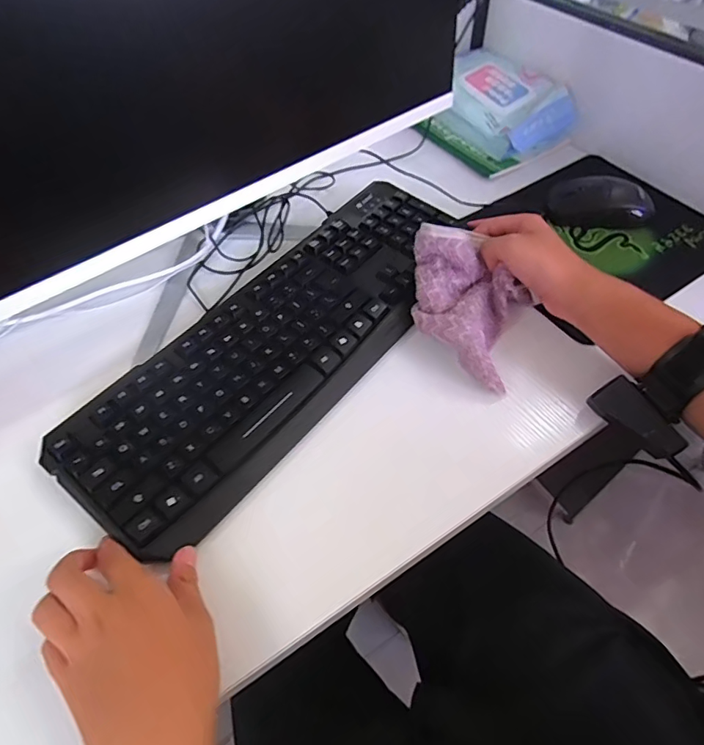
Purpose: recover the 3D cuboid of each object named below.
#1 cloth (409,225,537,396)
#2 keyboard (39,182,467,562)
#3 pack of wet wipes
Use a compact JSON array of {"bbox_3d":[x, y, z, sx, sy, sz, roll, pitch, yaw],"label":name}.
[{"bbox_3d":[0.103,-0.062,0.430,0.098,0.067,0.133,6,55,7],"label":"cloth"},{"bbox_3d":[-0.053,-0.038,0.444,0.154,0.023,0.422,30,62,22],"label":"keyboard"},{"bbox_3d":[0.177,-0.351,0.627,0.117,0.057,0.186,-29,58,-17],"label":"pack of wet wipes"}]

